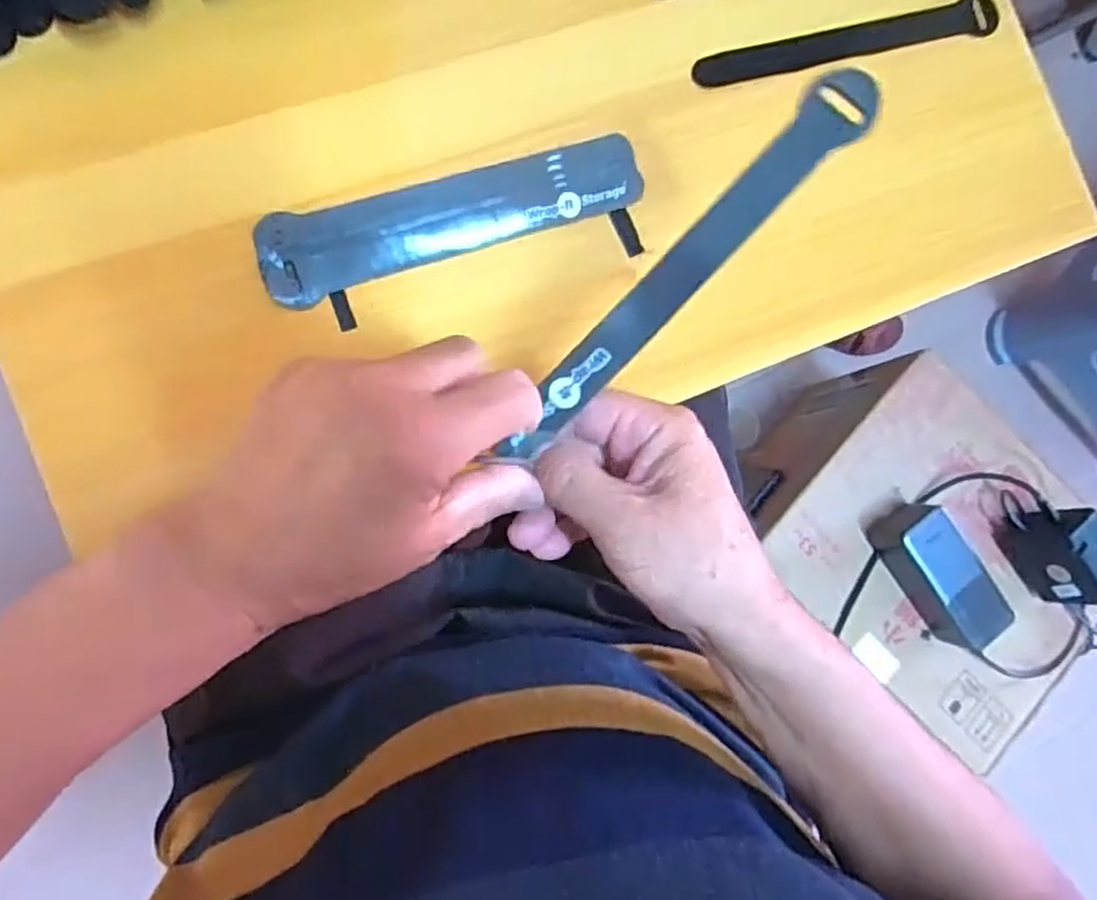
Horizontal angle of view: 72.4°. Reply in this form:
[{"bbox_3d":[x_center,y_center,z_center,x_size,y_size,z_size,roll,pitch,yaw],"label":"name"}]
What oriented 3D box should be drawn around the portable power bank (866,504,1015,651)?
[{"bbox_3d":[0.360,0.114,0.683,0.056,0.051,0.136,-35,92,-10],"label":"portable power bank"}]

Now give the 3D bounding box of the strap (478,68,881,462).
[{"bbox_3d":[0.050,-0.066,0.300,0.023,0.010,0.197,43,103,-4],"label":"strap"}]

